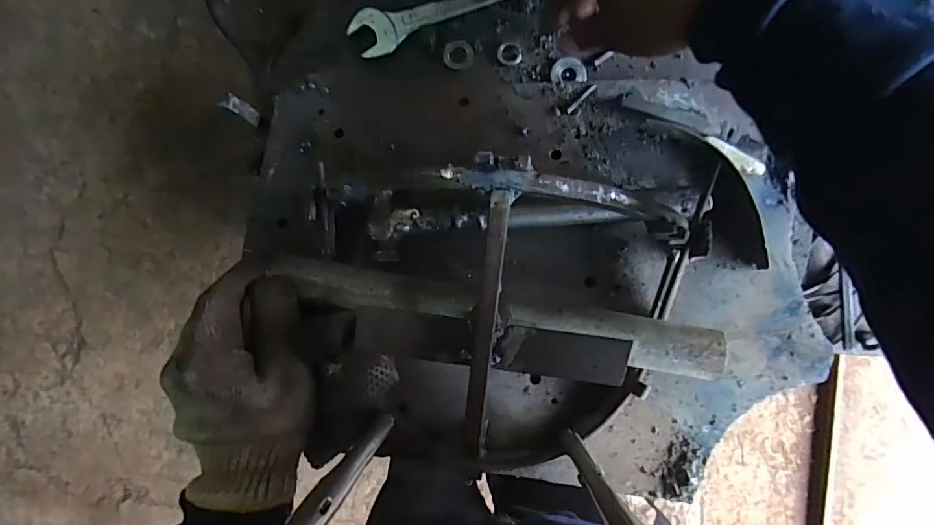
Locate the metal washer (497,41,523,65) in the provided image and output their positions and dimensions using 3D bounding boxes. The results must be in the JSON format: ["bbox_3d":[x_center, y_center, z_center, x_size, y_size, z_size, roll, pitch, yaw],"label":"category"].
[{"bbox_3d":[0.034,-0.164,0.385,0.020,0.006,0.019,-1,98,-5],"label":"metal washer"}]

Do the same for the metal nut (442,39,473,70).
[{"bbox_3d":[-0.007,-0.162,0.384,0.023,0.004,0.024,-9,90,2],"label":"metal nut"}]

